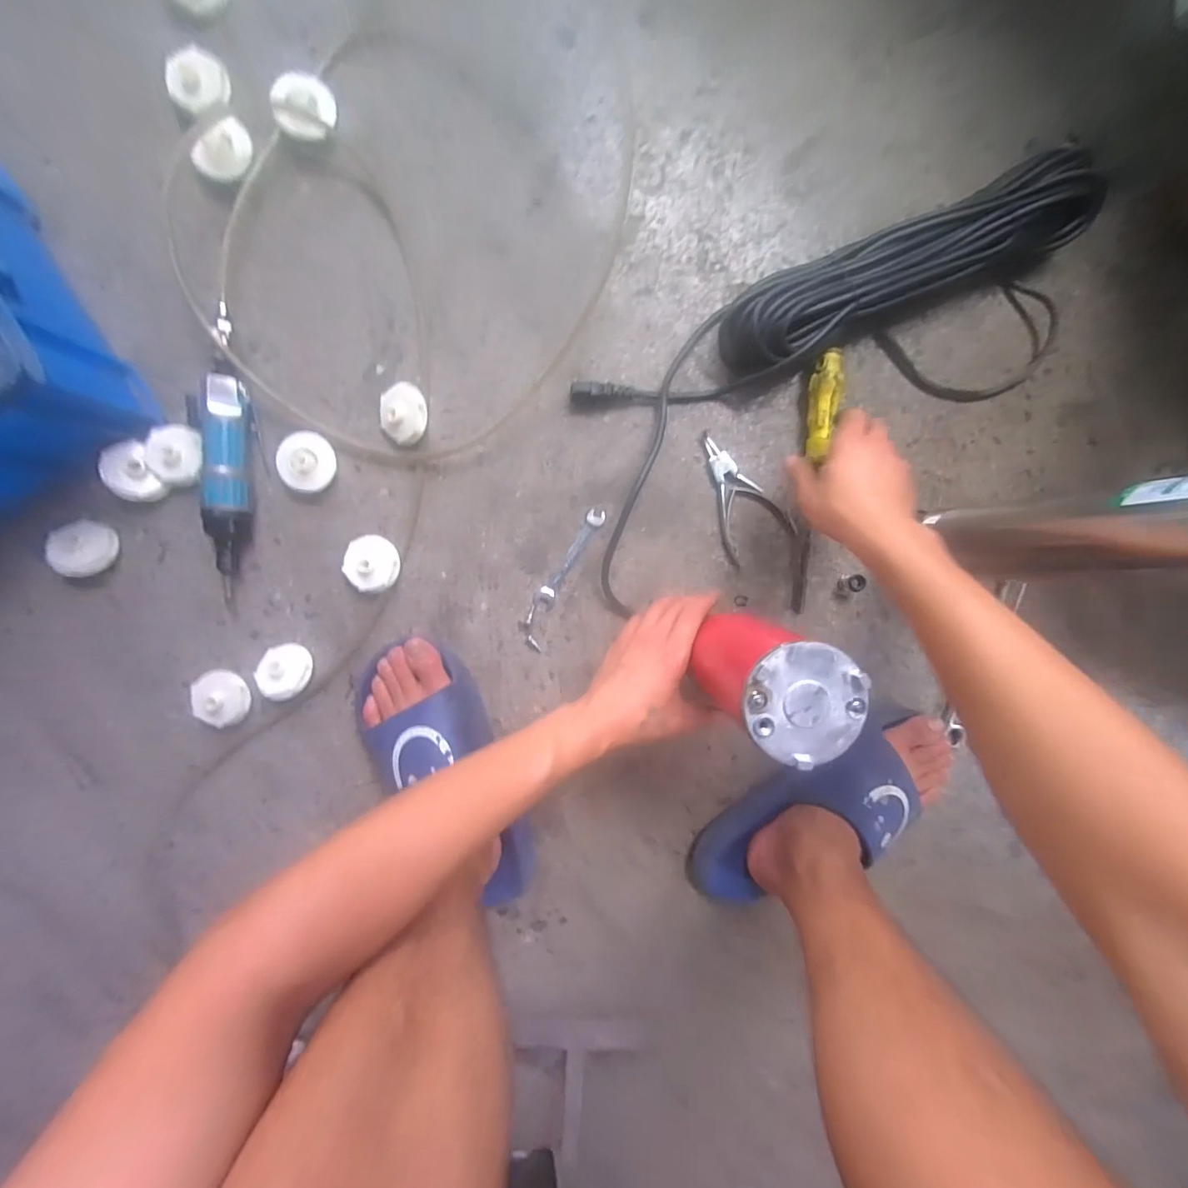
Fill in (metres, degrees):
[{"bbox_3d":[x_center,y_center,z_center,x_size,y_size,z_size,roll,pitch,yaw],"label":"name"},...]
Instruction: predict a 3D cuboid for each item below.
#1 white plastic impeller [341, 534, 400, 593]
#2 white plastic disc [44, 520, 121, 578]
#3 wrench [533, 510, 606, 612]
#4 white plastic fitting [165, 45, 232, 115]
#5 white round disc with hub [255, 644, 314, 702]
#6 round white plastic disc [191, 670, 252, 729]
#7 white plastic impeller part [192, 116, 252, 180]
[{"bbox_3d":[-0.221,-0.030,0.502,0.052,0.032,0.054,6,93,-3],"label":"white plastic impeller"},{"bbox_3d":[-0.490,-0.043,0.483,0.048,0.015,0.053,4,93,-37],"label":"white plastic disc"},{"bbox_3d":[-0.025,-0.037,0.522,0.020,0.007,0.116,32,92,-4],"label":"wrench"},{"bbox_3d":[-0.368,-0.477,0.467,0.050,0.014,0.065,-23,94,-1],"label":"white plastic fitting"},{"bbox_3d":[-0.308,0.077,0.501,0.047,0.024,0.051,0,94,-2],"label":"white round disc with hub"},{"bbox_3d":[-0.369,0.103,0.502,0.046,0.028,0.052,-37,94,0],"label":"round white plastic disc"},{"bbox_3d":[-0.343,-0.413,0.470,0.035,0.021,0.058,37,91,-4],"label":"white plastic impeller part"}]

